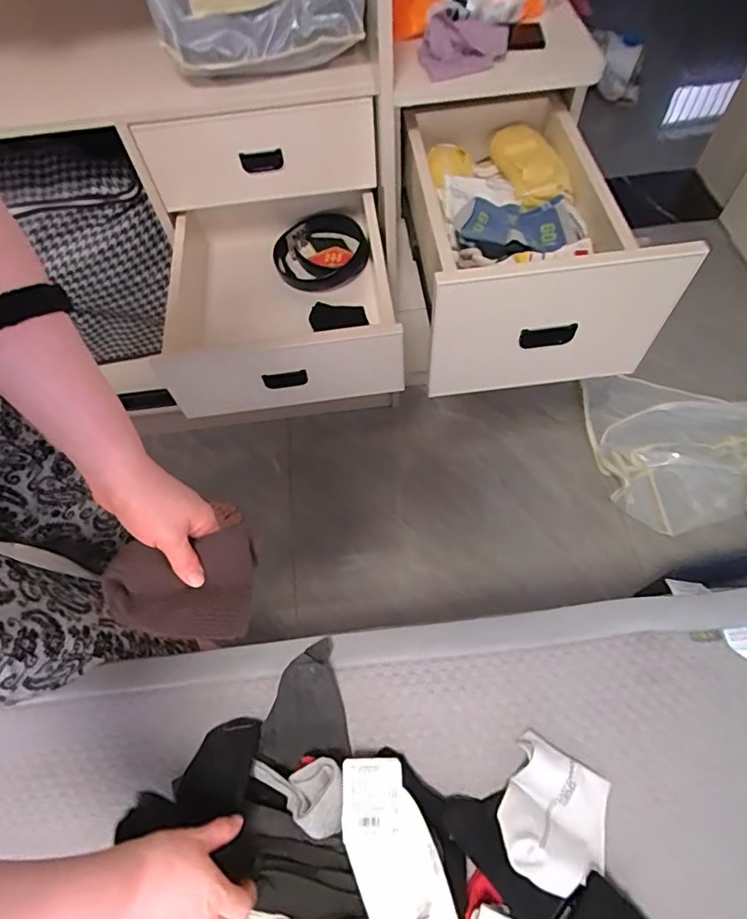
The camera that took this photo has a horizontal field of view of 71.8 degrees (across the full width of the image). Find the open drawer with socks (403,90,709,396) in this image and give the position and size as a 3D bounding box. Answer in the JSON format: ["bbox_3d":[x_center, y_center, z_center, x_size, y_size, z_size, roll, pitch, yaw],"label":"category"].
[{"bbox_3d":[0.209,-0.363,0.788,0.285,0.221,0.483,-4,60,-2],"label":"open drawer with socks"}]

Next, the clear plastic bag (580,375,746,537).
[{"bbox_3d":[0.845,0.006,1.216,0.657,0.142,0.413,12,61,7],"label":"clear plastic bag"}]

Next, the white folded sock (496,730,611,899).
[{"bbox_3d":[0.192,0.375,0.540,0.107,0.036,0.121,24,63,13],"label":"white folded sock"}]

